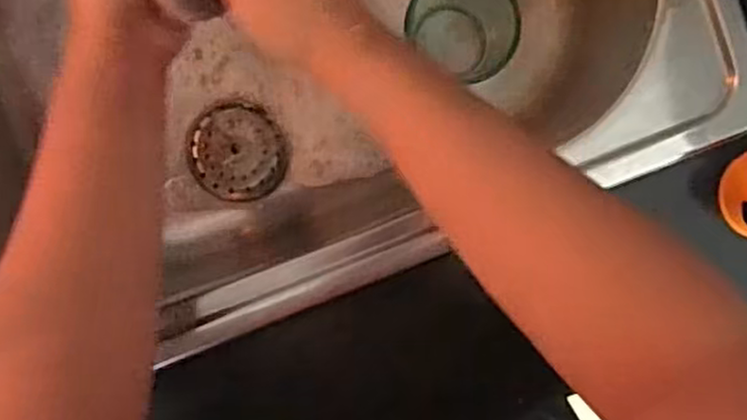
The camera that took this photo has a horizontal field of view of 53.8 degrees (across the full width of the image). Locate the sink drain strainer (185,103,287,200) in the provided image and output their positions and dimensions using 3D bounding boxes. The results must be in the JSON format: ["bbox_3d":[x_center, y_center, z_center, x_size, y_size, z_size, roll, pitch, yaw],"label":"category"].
[{"bbox_3d":[-0.104,-0.044,0.562,0.070,0.006,0.072,0,97,-1],"label":"sink drain strainer"}]

